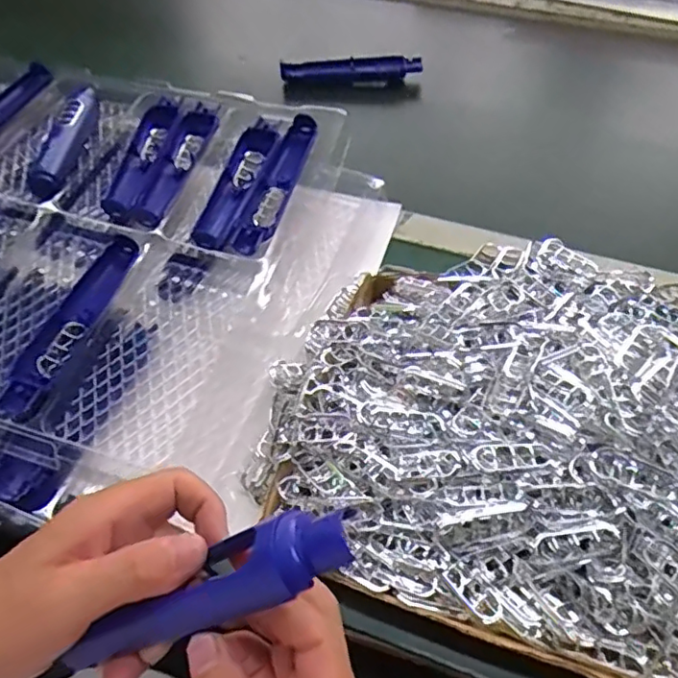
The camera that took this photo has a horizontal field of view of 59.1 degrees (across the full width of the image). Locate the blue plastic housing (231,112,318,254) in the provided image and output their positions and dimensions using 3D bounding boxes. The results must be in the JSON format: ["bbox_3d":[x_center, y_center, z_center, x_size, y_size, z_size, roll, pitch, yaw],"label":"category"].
[{"bbox_3d":[-0.059,-0.150,0.573,0.031,0.023,0.170,14,59,12],"label":"blue plastic housing"}]

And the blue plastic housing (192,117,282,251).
[{"bbox_3d":[-0.100,-0.159,0.587,0.034,0.020,0.161,15,59,12],"label":"blue plastic housing"}]

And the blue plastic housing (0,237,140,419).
[{"bbox_3d":[-0.220,-0.015,0.496,0.035,0.026,0.179,14,59,11],"label":"blue plastic housing"}]

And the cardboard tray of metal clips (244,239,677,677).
[{"bbox_3d":[0.179,0.050,0.433,0.442,0.050,0.335,15,59,12],"label":"cardboard tray of metal clips"}]

